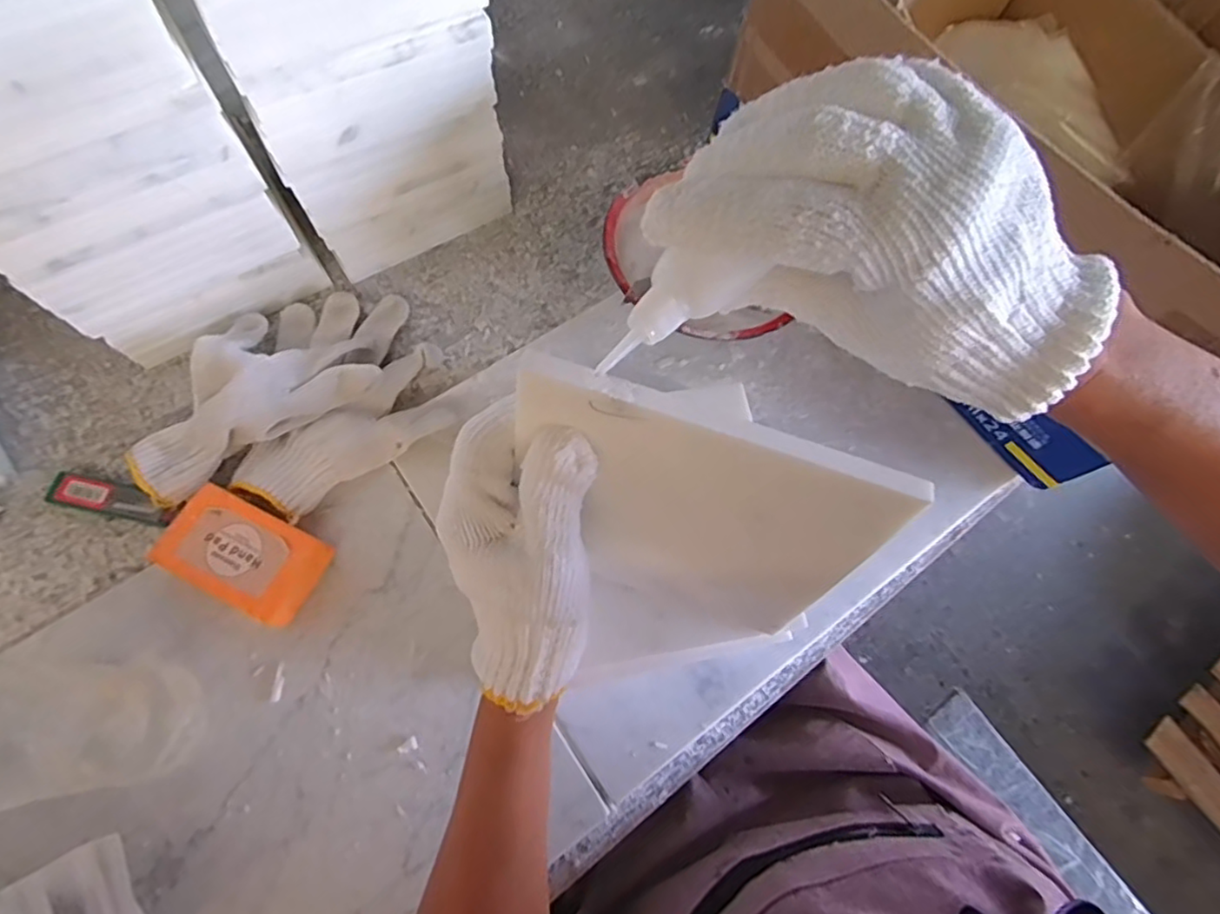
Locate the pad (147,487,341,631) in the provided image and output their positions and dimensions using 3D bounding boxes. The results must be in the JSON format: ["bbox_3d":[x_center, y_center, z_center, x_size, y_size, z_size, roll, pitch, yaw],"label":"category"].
[{"bbox_3d":[-0.241,0.064,0.416,0.097,0.034,0.058,27,73,7],"label":"pad"}]

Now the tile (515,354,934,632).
[{"bbox_3d":[0.032,0.030,0.281,0.148,0.156,0.010,19,57,5],"label":"tile"}]

